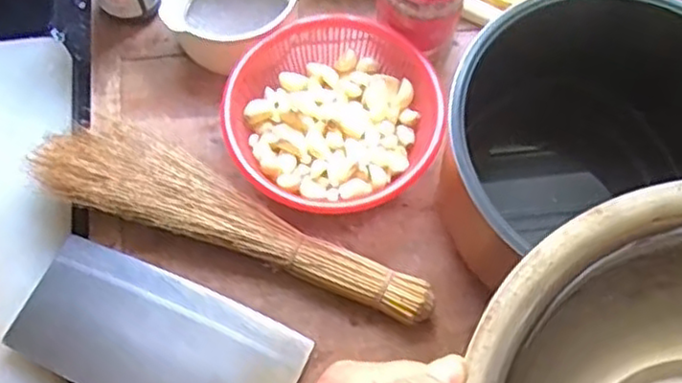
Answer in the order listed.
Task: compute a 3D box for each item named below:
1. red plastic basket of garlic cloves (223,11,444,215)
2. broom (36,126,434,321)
[{"bbox_3d":[-0.005,-0.061,0.590,0.168,0.058,0.165,0,68,-1],"label":"red plastic basket of garlic cloves"},{"bbox_3d":[-0.088,0.014,0.565,0.339,0.040,0.080,18,69,6],"label":"broom"}]

